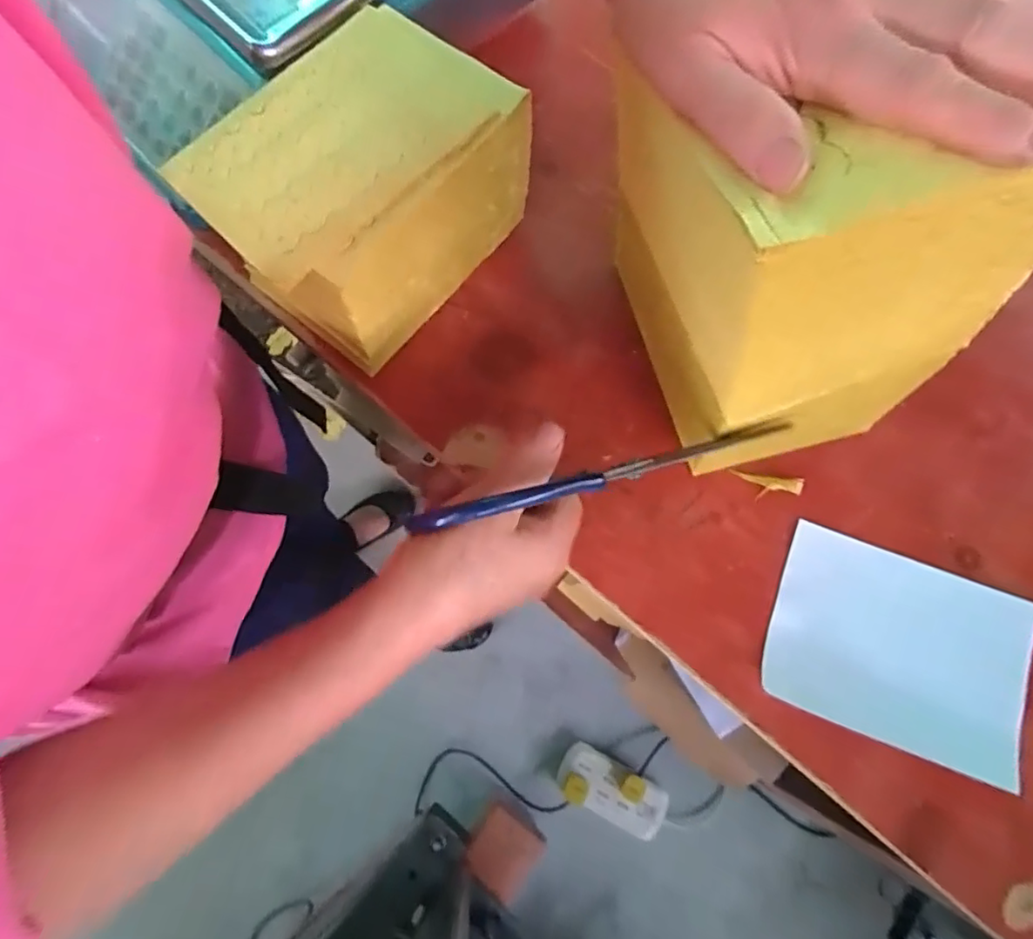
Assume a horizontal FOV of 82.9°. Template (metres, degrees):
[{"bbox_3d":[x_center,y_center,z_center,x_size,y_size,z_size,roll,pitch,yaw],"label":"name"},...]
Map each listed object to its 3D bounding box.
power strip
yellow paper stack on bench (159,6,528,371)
[{"bbox_3d":[0.185,0.620,1.130,0.220,0.038,0.105,26,78,6],"label":"power strip"},{"bbox_3d":[-0.095,-0.175,0.372,0.132,0.092,0.173,38,80,8],"label":"yellow paper stack on bench"}]

